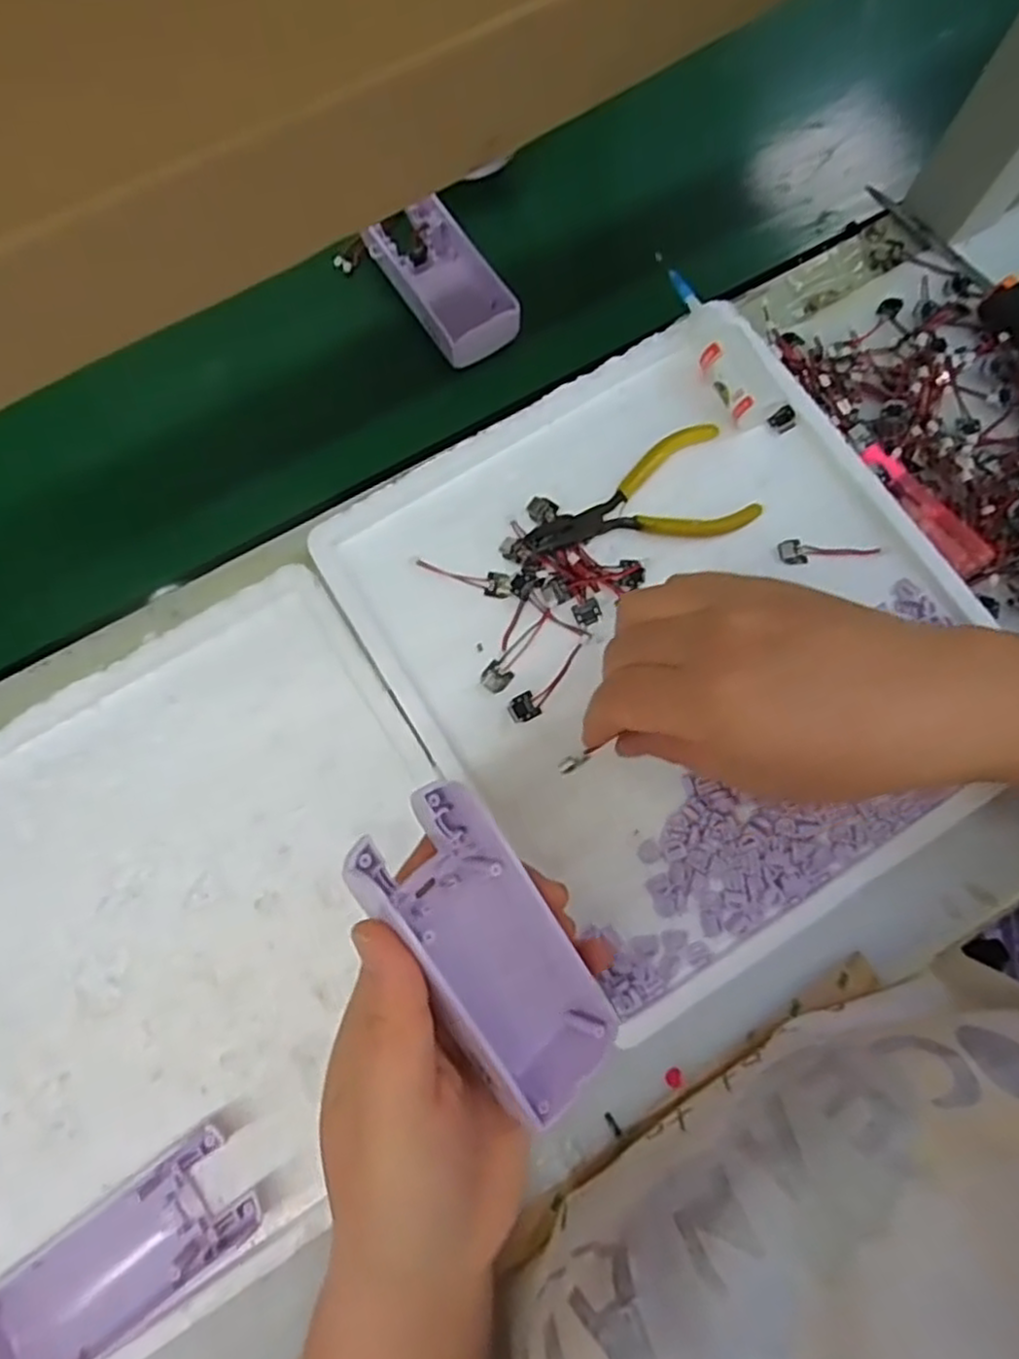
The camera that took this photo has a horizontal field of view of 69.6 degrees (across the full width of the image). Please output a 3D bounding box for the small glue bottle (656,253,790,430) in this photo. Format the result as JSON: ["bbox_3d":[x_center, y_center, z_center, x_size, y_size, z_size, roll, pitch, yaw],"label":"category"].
[{"bbox_3d":[0.104,-0.173,0.369,0.028,0.017,0.096,-27,81,-6],"label":"small glue bottle"}]

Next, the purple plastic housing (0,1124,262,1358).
[{"bbox_3d":[-0.152,0.227,0.281,0.113,0.029,0.045,-36,82,-8],"label":"purple plastic housing"}]

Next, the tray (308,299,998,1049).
[{"bbox_3d":[0.077,-0.024,0.342,0.248,0.017,0.264,-33,82,-7],"label":"tray"}]

